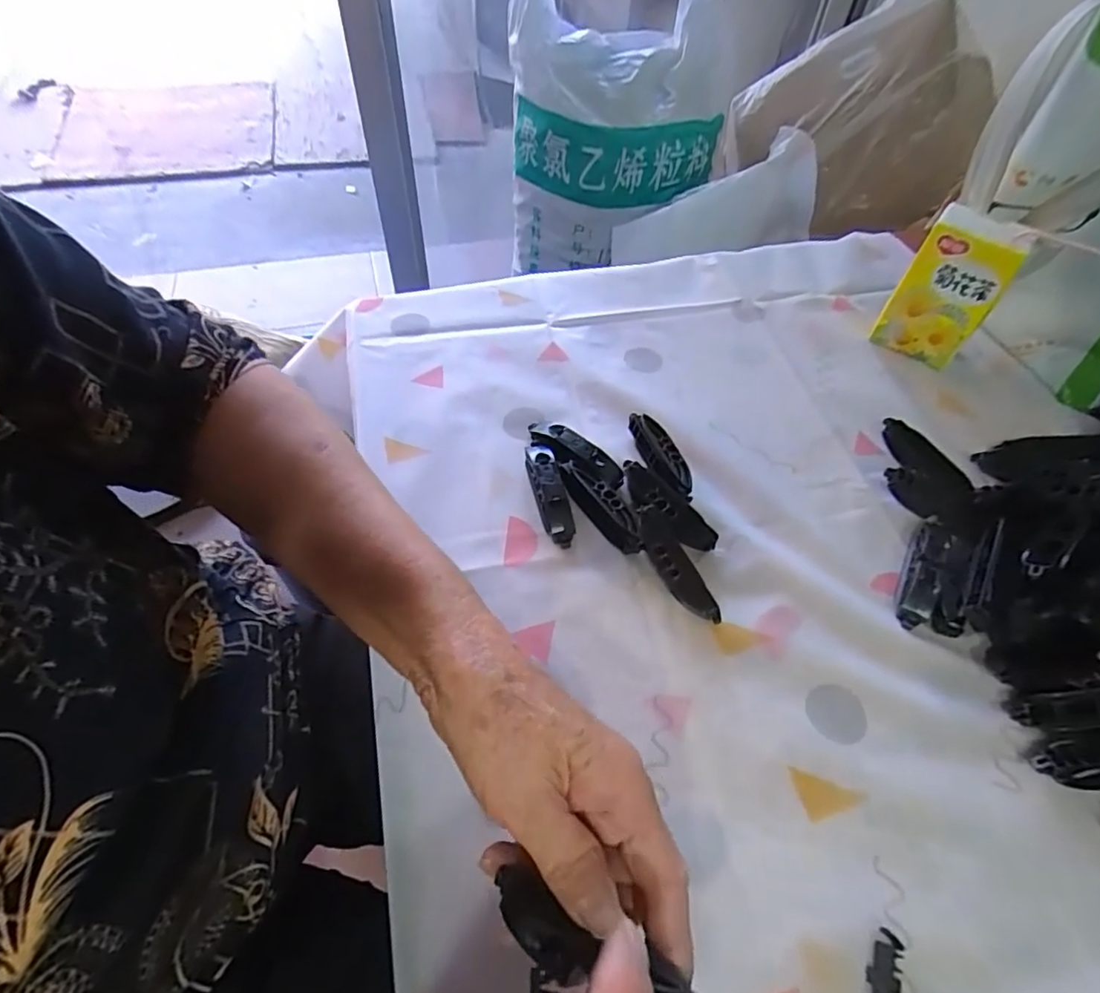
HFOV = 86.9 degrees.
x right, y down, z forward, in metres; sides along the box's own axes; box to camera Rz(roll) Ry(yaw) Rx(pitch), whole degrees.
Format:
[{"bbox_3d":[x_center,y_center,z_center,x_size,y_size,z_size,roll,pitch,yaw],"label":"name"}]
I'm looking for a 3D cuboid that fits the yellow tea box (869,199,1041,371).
[{"bbox_3d":[0.317,-0.164,0.466,0.065,0.108,0.036,35,60,21],"label":"yellow tea box"}]

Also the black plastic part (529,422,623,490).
[{"bbox_3d":[0.016,-0.031,0.408,0.079,0.018,0.021,32,59,19],"label":"black plastic part"}]

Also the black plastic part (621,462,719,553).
[{"bbox_3d":[0.075,0.006,0.382,0.025,0.015,0.078,-38,64,-25],"label":"black plastic part"}]

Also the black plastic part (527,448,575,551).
[{"bbox_3d":[-0.001,-0.003,0.386,0.019,0.017,0.074,-12,56,-11],"label":"black plastic part"}]

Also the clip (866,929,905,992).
[{"bbox_3d":[0.141,0.205,0.245,0.012,0.006,0.036,17,56,10],"label":"clip"}]

